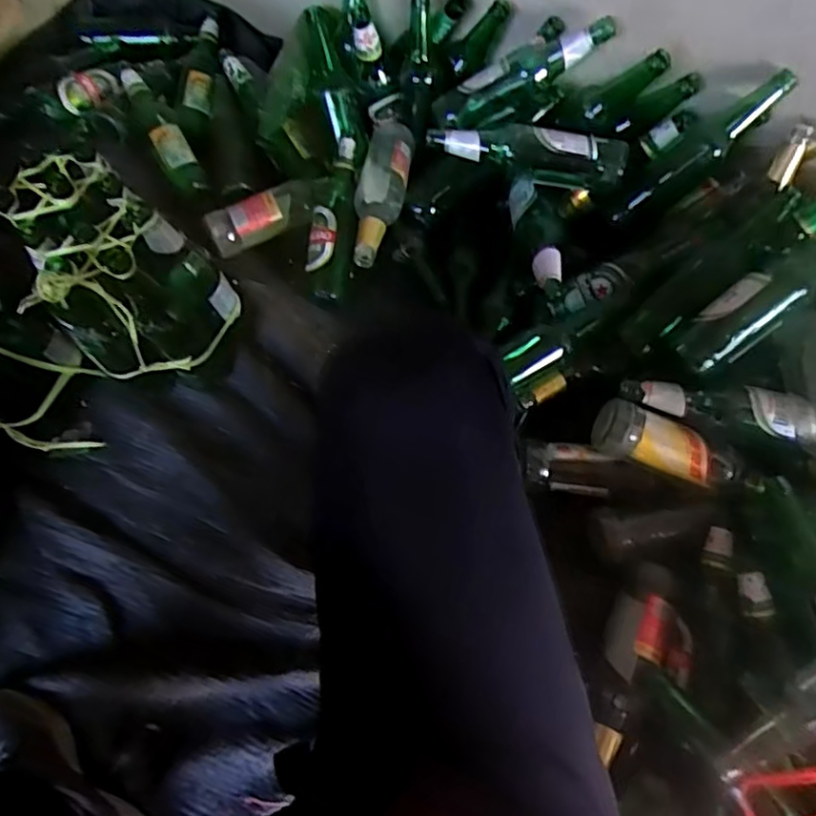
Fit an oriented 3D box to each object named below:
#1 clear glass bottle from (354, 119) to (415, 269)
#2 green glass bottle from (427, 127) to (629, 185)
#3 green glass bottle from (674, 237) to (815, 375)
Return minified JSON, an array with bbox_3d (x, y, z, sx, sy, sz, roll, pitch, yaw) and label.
[{"bbox_3d":[-0.038,-0.310,0.944,0.070,0.061,0.283,6,68,5],"label":"clear glass bottle"},{"bbox_3d":[0.157,-0.348,0.870,0.254,0.062,0.065,11,68,7],"label":"green glass bottle"},{"bbox_3d":[0.422,-0.137,0.752,0.245,0.079,0.065,-40,70,12],"label":"green glass bottle"}]

